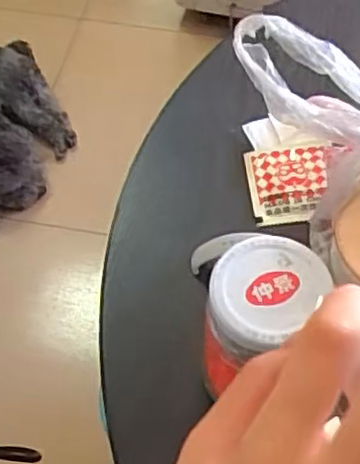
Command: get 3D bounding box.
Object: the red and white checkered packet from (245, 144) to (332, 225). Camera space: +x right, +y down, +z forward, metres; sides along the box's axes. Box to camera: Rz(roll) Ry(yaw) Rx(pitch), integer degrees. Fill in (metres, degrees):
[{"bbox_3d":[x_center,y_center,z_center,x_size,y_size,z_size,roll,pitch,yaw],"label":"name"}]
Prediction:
[{"bbox_3d":[0.081,-0.035,0.494,0.061,0.005,0.058,-8,67,7],"label":"red and white checkered packet"}]

